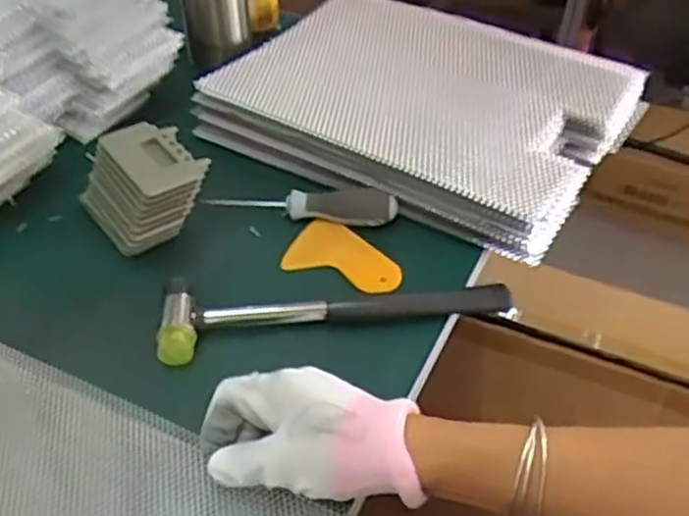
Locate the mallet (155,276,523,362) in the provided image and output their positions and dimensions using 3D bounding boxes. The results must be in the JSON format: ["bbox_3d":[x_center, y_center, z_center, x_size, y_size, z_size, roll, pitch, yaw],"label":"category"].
[{"bbox_3d":[-0.005,0.036,0.519,0.243,0.030,0.055,-5,44,-7],"label":"mallet"}]

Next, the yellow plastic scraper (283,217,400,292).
[{"bbox_3d":[0.003,-0.002,0.568,0.089,0.007,0.053,18,56,13],"label":"yellow plastic scraper"}]

